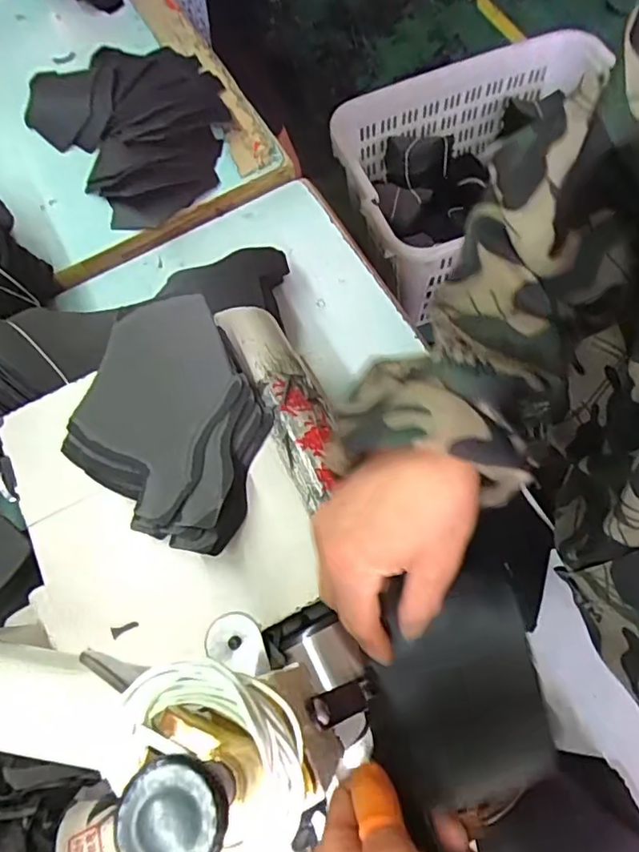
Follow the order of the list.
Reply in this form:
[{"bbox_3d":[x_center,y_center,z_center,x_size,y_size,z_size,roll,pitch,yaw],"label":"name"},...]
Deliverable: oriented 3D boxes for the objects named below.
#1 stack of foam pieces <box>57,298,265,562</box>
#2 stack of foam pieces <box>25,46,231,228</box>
[{"bbox_3d":[-0.098,-0.006,0.381,0.140,0.041,0.148,22,68,10],"label":"stack of foam pieces"},{"bbox_3d":[-0.234,-0.388,0.706,0.222,0.072,0.300,-23,68,-10],"label":"stack of foam pieces"}]

